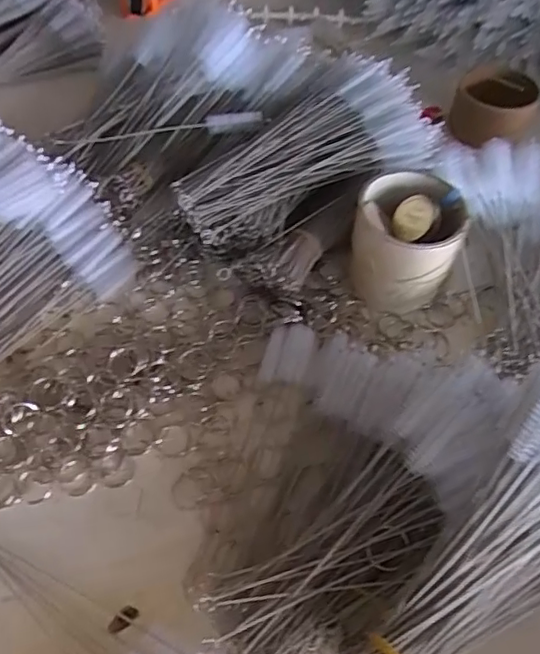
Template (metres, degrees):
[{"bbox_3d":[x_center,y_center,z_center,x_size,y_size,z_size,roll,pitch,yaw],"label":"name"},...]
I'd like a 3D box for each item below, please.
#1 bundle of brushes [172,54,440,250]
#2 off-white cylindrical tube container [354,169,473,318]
[{"bbox_3d":[0.028,-0.142,0.482,0.216,0.042,0.121,-31,61,0],"label":"bundle of brushes"},{"bbox_3d":[0.107,-0.066,0.462,0.078,0.076,0.081,-1,58,1],"label":"off-white cylindrical tube container"}]

